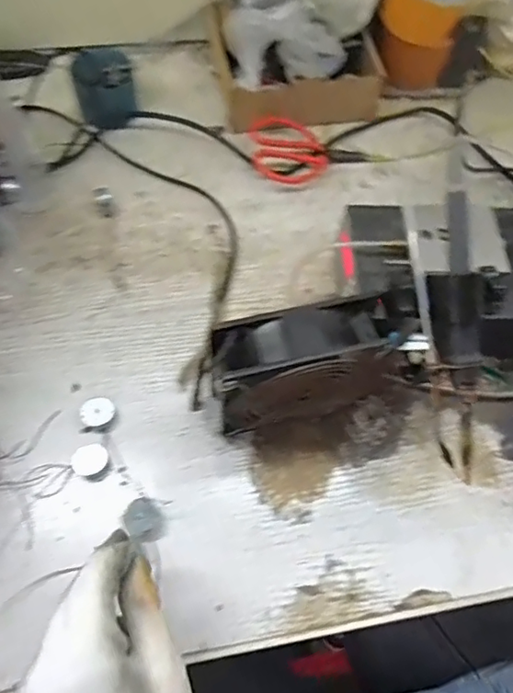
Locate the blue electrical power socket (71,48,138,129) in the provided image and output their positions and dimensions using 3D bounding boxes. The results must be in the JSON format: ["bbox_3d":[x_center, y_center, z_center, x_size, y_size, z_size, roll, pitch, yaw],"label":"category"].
[{"bbox_3d":[-0.153,-0.264,0.575,0.059,0.048,0.064,2,64,-4],"label":"blue electrical power socket"}]

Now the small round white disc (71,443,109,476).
[{"bbox_3d":[-0.128,0.088,0.432,0.027,0.010,0.024,-26,69,-16],"label":"small round white disc"}]

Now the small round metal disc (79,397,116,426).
[{"bbox_3d":[-0.126,0.053,0.447,0.022,0.016,0.025,39,67,14],"label":"small round metal disc"}]

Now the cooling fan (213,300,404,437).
[{"bbox_3d":[0.032,0.020,0.415,0.141,0.119,0.047,-13,65,-9],"label":"cooling fan"}]

